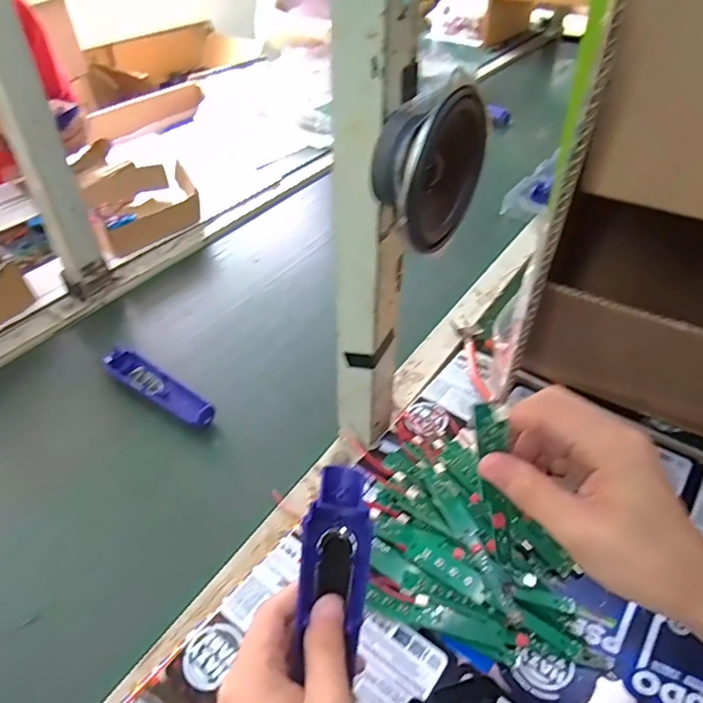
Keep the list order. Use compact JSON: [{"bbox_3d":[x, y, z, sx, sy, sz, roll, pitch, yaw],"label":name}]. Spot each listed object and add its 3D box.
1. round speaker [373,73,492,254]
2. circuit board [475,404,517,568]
[{"bbox_3d":[0.044,-0.118,0.340,0.048,0.090,0.096,22,45,24],"label":"round speaker"},{"bbox_3d":[0.087,0.080,0.318,0.012,0.113,0.016,-28,28,-29],"label":"circuit board"}]

